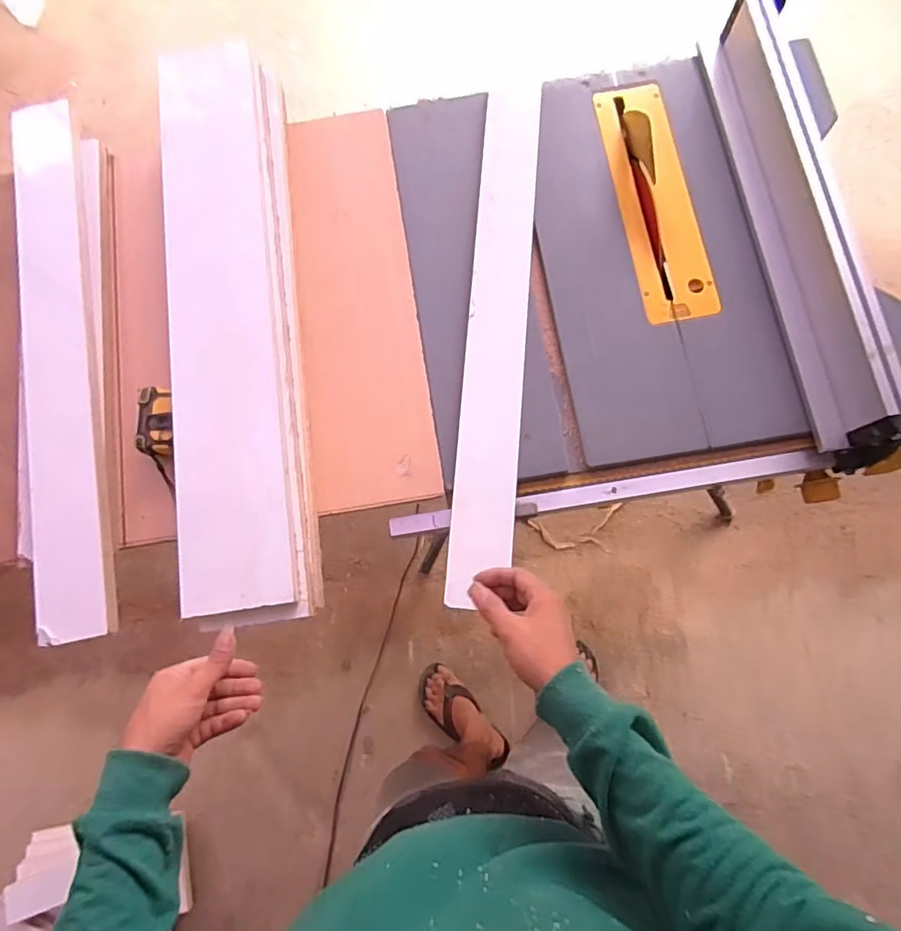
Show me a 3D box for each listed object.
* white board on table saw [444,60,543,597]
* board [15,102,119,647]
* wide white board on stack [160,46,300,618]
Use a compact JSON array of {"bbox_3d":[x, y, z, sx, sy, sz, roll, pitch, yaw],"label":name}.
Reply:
[{"bbox_3d":[0.060,-0.183,0.698,0.074,0.011,0.687,5,79,3],"label":"white board on table saw"},{"bbox_3d":[-0.498,-0.145,0.707,0.083,0.020,0.713,-11,78,-2],"label":"board"},{"bbox_3d":[-0.272,-0.189,0.656,0.120,0.021,0.698,-8,79,-1],"label":"wide white board on stack"}]

